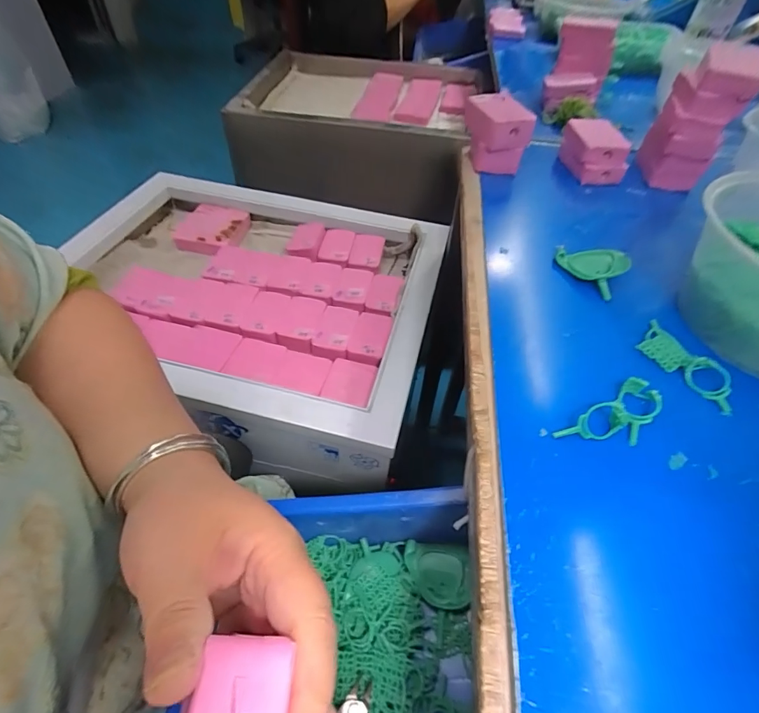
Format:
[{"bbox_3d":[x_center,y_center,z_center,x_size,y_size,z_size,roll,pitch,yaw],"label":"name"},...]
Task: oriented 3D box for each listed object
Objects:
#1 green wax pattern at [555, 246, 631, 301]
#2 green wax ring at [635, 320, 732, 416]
[{"bbox_3d":[0.166,-0.072,0.333,0.054,0.015,0.043,29,54,20],"label":"green wax pattern"},{"bbox_3d":[0.204,0.004,0.275,0.032,0.011,0.068,-28,57,-24],"label":"green wax ring"}]

